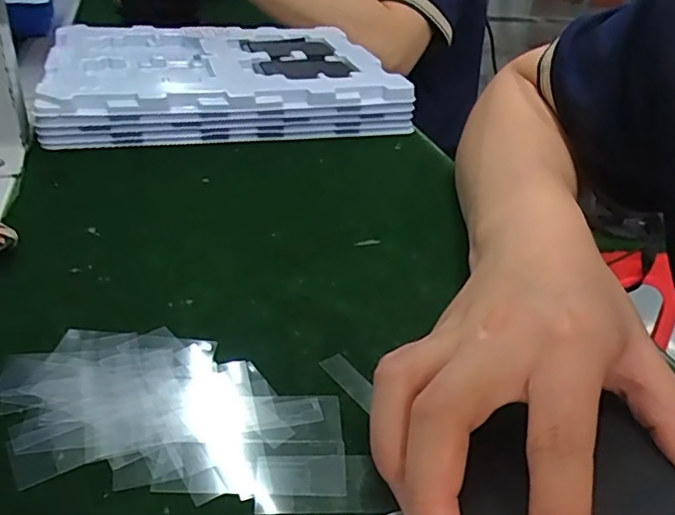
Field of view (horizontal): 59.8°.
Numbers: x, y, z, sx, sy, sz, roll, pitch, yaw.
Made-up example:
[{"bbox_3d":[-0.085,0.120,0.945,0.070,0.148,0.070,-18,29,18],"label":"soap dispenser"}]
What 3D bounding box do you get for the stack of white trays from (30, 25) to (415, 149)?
[{"bbox_3d":[-0.099,-0.157,0.510,0.278,0.047,0.196,-6,34,-17],"label":"stack of white trays"}]

